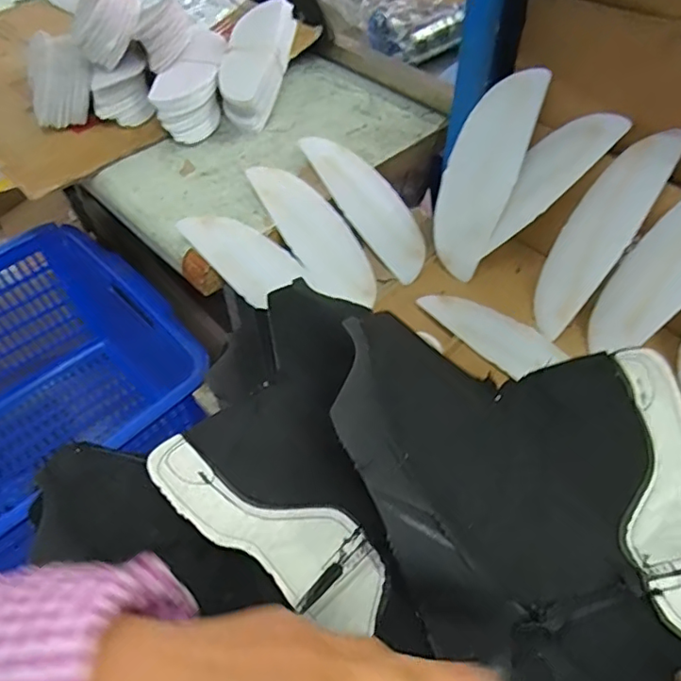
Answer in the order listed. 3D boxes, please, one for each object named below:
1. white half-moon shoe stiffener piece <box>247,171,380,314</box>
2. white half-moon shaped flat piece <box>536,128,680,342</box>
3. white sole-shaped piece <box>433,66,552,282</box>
[{"bbox_3d":[-0.027,-0.119,0.631,0.077,0.009,0.197,-35,83,-22],"label":"white half-moon shoe stiffener piece"},{"bbox_3d":[0.255,-0.108,0.560,0.010,0.210,0.073,18,21,-30],"label":"white half-moon shaped flat piece"},{"bbox_3d":[0.150,-0.176,0.595,0.073,0.214,0.009,21,23,-1],"label":"white sole-shaped piece"}]

